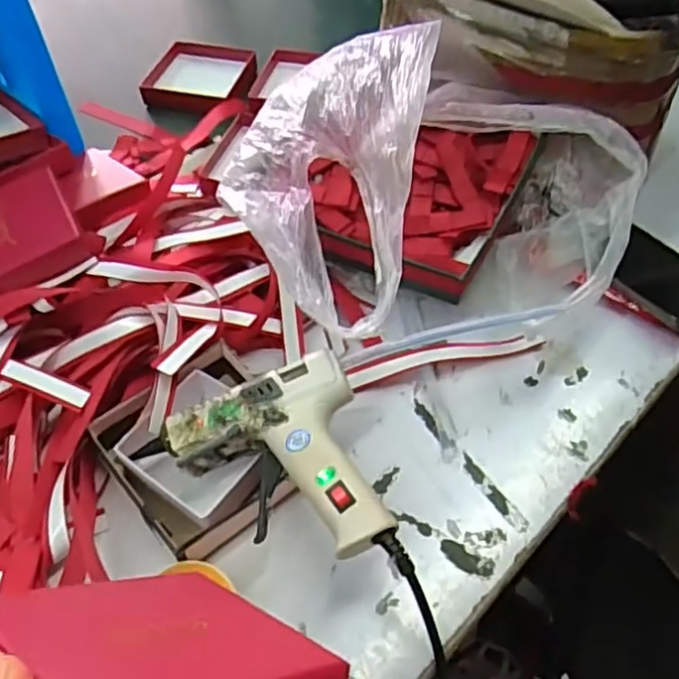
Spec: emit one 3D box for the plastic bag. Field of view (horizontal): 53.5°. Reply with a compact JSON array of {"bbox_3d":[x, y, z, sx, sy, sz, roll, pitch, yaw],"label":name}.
[{"bbox_3d":[0.063,-0.104,0.474,0.270,0.152,0.233,-15,54,-11],"label":"plastic bag"}]

